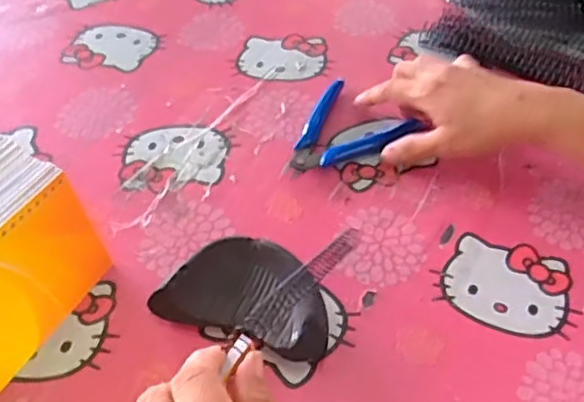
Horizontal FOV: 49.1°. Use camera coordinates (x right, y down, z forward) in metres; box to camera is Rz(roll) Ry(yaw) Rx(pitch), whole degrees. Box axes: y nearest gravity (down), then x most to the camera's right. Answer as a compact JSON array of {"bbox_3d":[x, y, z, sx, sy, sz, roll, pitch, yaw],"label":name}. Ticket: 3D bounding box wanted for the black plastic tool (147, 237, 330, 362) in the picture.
[{"bbox_3d":[-0.023,0.057,0.393,0.102,0.025,0.065,16,48,14],"label":"black plastic tool"}]

